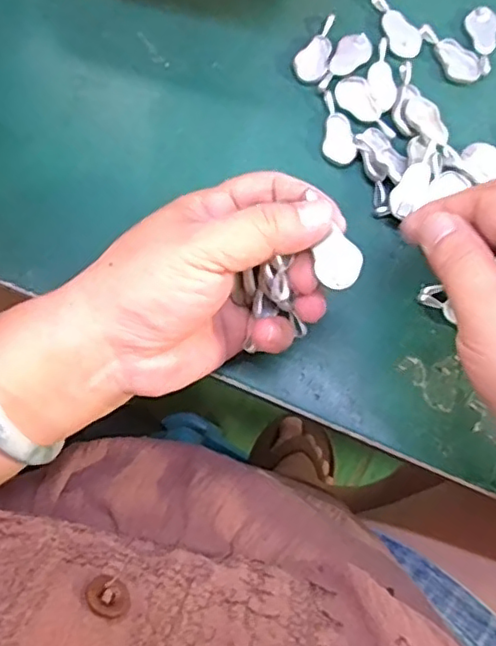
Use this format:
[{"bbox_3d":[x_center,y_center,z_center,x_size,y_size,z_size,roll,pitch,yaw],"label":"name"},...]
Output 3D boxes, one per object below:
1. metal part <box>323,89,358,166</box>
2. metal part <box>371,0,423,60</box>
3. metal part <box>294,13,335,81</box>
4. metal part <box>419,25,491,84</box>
[{"bbox_3d":[0.047,-0.104,0.323,0.016,0.004,0.042,-7,78,-1],"label":"metal part"},{"bbox_3d":[0.084,-0.166,0.337,0.018,0.004,0.042,-17,78,-3],"label":"metal part"},{"bbox_3d":[0.039,-0.152,0.334,0.018,0.004,0.043,19,79,4],"label":"metal part"},{"bbox_3d":[0.111,-0.147,0.333,0.043,0.004,0.020,38,81,8],"label":"metal part"}]

